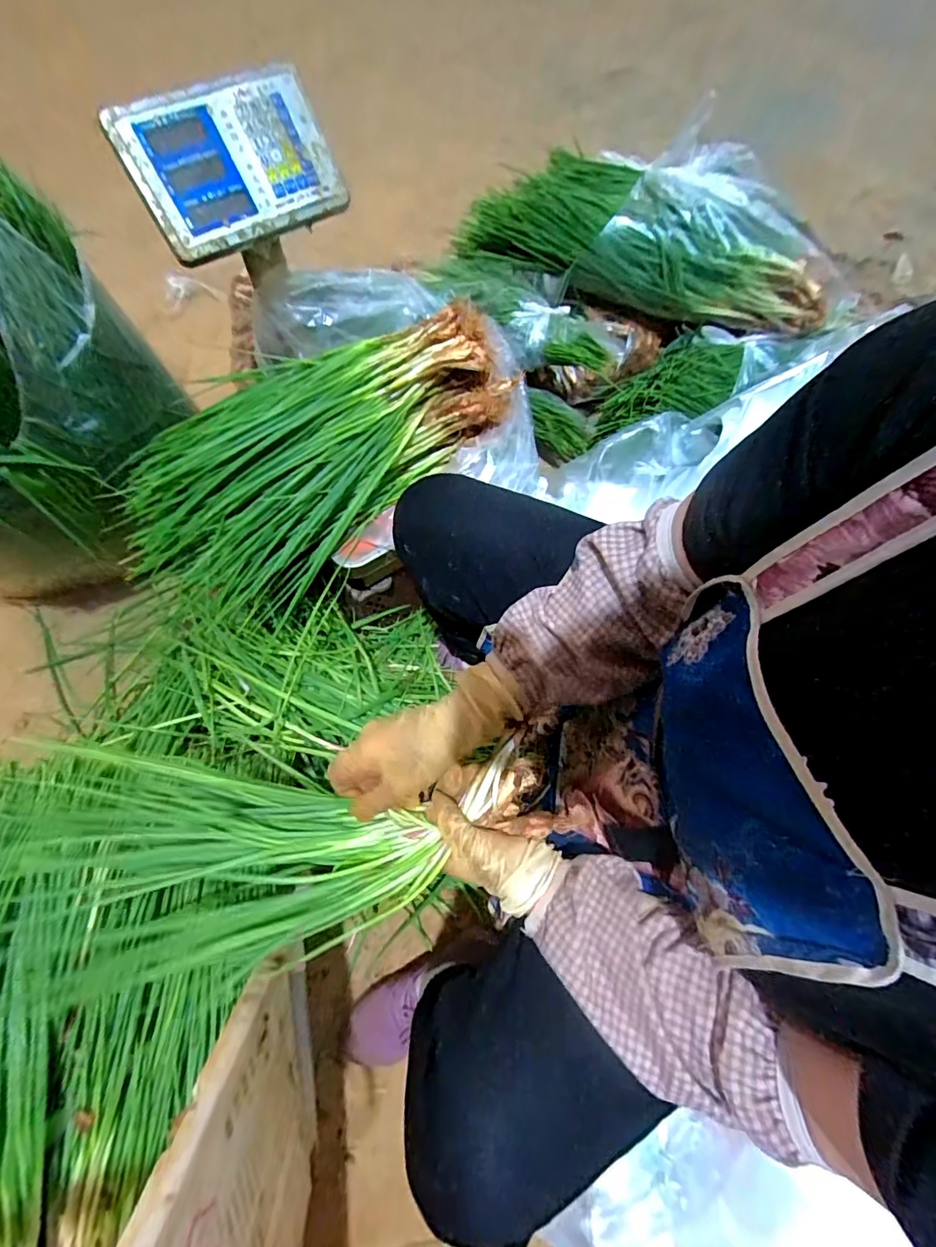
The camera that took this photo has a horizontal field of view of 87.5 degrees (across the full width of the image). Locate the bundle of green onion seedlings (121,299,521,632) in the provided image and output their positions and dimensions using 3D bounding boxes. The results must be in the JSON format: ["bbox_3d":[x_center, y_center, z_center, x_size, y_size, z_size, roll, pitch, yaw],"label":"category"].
[{"bbox_3d":[-0.227,-0.254,0.713,0.614,0.149,0.293,-42,73,-15],"label":"bundle of green onion seedlings"}]

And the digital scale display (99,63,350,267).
[{"bbox_3d":[-0.286,-0.569,0.600,0.236,0.034,0.159,-33,113,-16],"label":"digital scale display"}]

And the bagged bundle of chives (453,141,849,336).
[{"bbox_3d":[0.336,-0.732,0.902,0.676,0.174,0.230,16,69,7],"label":"bagged bundle of chives"}]

